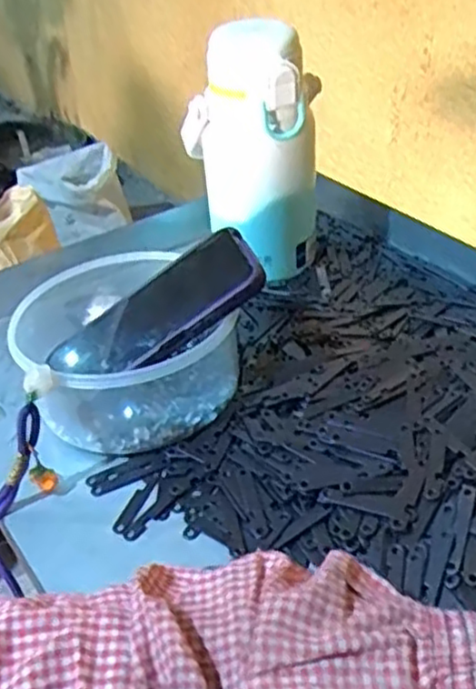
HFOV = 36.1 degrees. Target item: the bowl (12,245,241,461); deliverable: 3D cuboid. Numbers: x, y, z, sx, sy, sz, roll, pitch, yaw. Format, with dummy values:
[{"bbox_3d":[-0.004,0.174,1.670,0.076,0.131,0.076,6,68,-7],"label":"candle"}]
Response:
[{"bbox_3d":[-0.085,-0.002,0.506,0.133,0.068,0.164,-20,39,-18],"label":"bowl"}]

